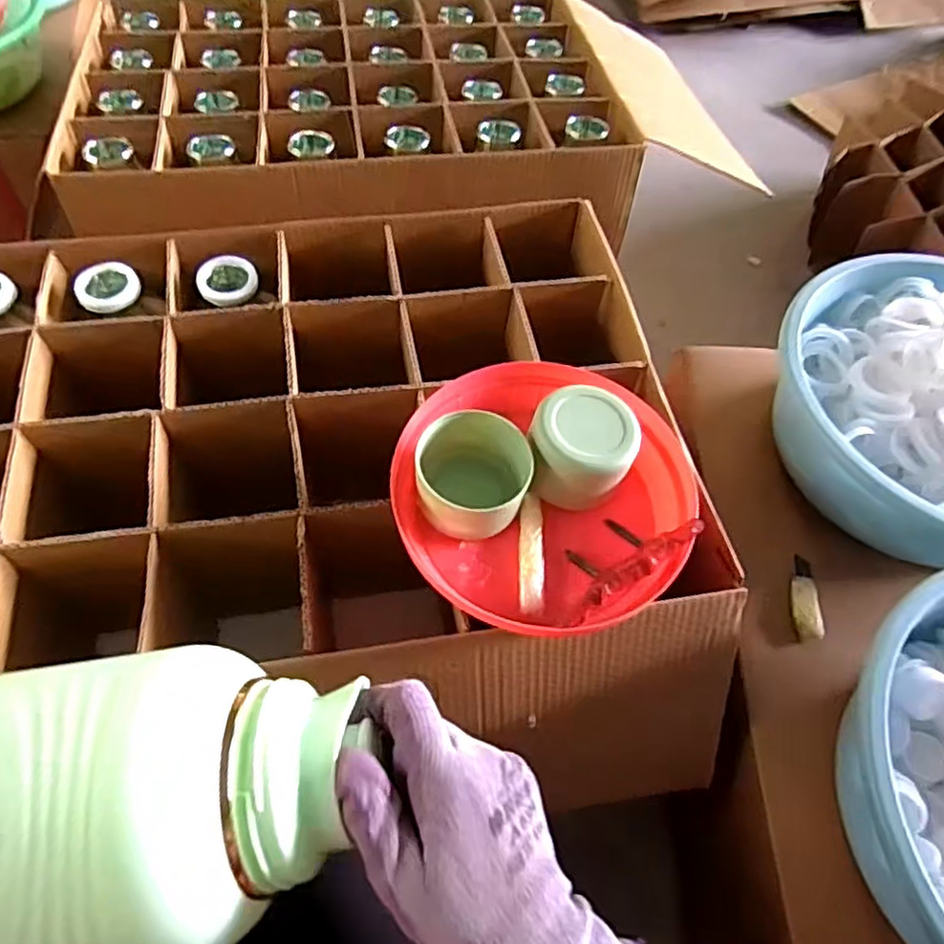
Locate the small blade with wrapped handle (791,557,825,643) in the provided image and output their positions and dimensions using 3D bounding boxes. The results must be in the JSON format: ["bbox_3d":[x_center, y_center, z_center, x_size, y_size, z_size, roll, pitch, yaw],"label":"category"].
[{"bbox_3d":[0.340,0.127,0.680,0.031,0.016,0.093,8,58,1],"label":"small blade with wrapped handle"}]

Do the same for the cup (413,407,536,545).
[{"bbox_3d":[0.001,0.003,0.528,0.086,0.059,0.090,2,58,-3],"label":"cup"}]

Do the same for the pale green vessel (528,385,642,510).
[{"bbox_3d":[0.088,-0.018,0.538,0.084,0.059,0.080,2,58,-3],"label":"pale green vessel"}]

